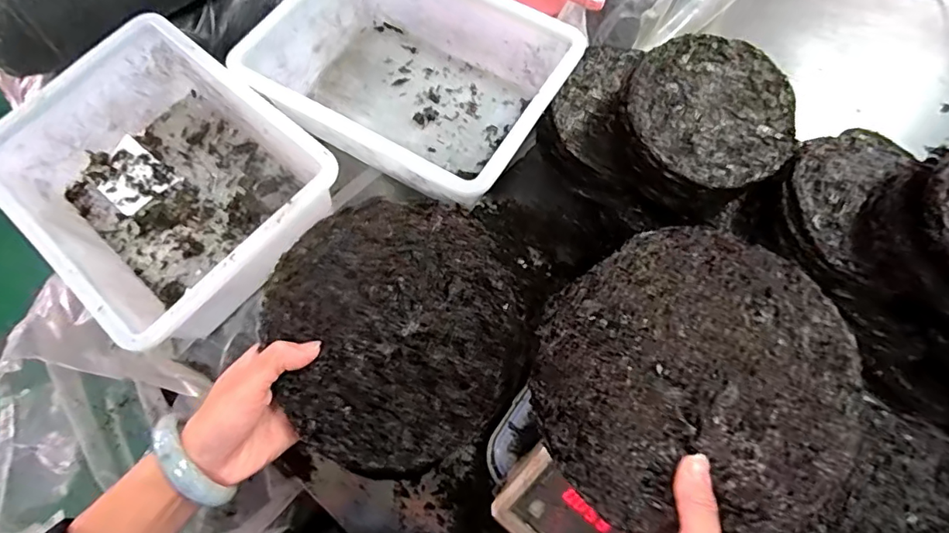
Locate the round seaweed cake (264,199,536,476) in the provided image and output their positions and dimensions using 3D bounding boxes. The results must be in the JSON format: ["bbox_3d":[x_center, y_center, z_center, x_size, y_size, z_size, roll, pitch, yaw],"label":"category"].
[{"bbox_3d":[-0.052,0.048,0.401,0.202,0.009,0.205,3,82,-24],"label":"round seaweed cake"}]

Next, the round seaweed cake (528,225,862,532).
[{"bbox_3d":[0.135,0.074,0.339,0.191,0.009,0.198,-12,64,26],"label":"round seaweed cake"}]

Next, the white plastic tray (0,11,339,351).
[{"bbox_3d":[-0.368,-0.100,0.613,0.361,0.127,0.279,38,72,12],"label":"white plastic tray"}]

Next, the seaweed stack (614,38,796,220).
[{"bbox_3d":[0.292,-0.181,0.663,0.206,0.100,0.202,-32,73,-13],"label":"seaweed stack"}]

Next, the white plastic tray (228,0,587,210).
[{"bbox_3d":[-0.080,-0.249,0.672,0.370,0.123,0.284,27,70,8],"label":"white plastic tray"}]

